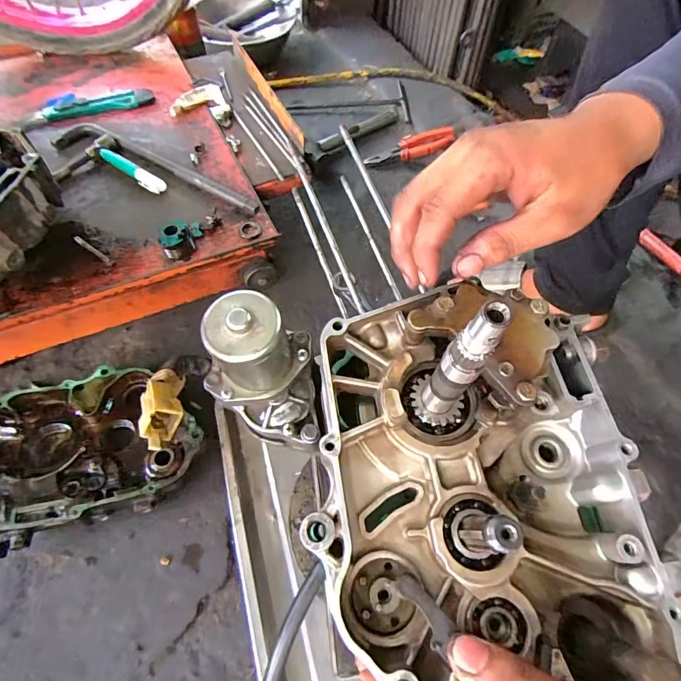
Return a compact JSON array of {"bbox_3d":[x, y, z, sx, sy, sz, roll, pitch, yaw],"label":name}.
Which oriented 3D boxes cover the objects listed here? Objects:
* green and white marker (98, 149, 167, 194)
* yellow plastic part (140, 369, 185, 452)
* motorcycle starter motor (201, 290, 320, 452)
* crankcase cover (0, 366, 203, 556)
[{"bbox_3d":[-0.273,-0.223,0.535,0.109,0.017,0.022,32,63,14],"label":"green and white marker"},{"bbox_3d":[-0.103,0.036,0.244,0.022,0.020,0.057,-7,36,-7],"label":"yellow plastic part"},{"bbox_3d":[-0.055,0.023,0.280,0.075,0.094,0.087,-2,59,-4],"label":"motorcycle starter motor"},{"bbox_3d":[-0.296,0.124,0.498,0.240,0.062,0.185,-16,62,-12],"label":"crankcase cover"}]

